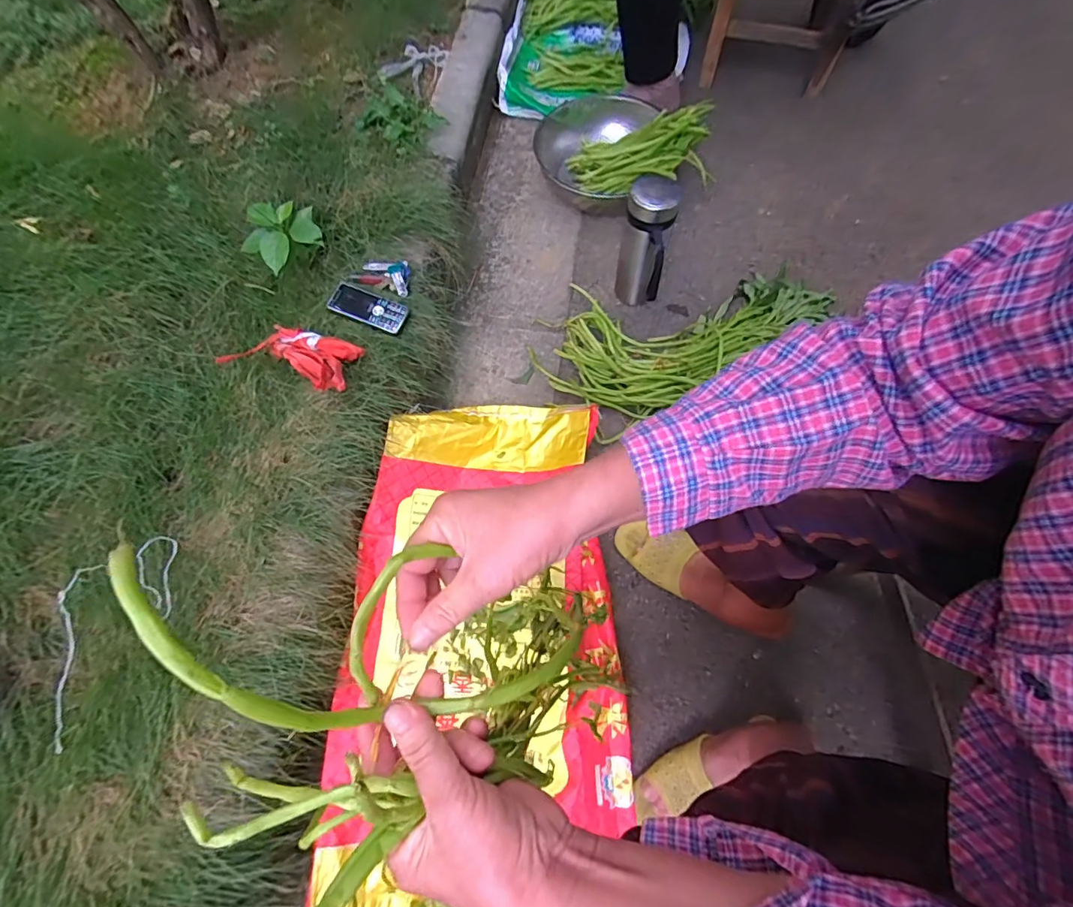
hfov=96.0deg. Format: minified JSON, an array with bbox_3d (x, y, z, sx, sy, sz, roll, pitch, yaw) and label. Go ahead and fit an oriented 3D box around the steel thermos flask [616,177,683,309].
[{"bbox_3d":[0.185,-0.355,0.875,0.082,0.222,0.139,11,68,0],"label":"steel thermos flask"}]

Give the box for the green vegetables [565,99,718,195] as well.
[{"bbox_3d":[0.220,-0.643,1.063,0.311,0.081,0.181,-1,80,29],"label":"green vegetables"}]

